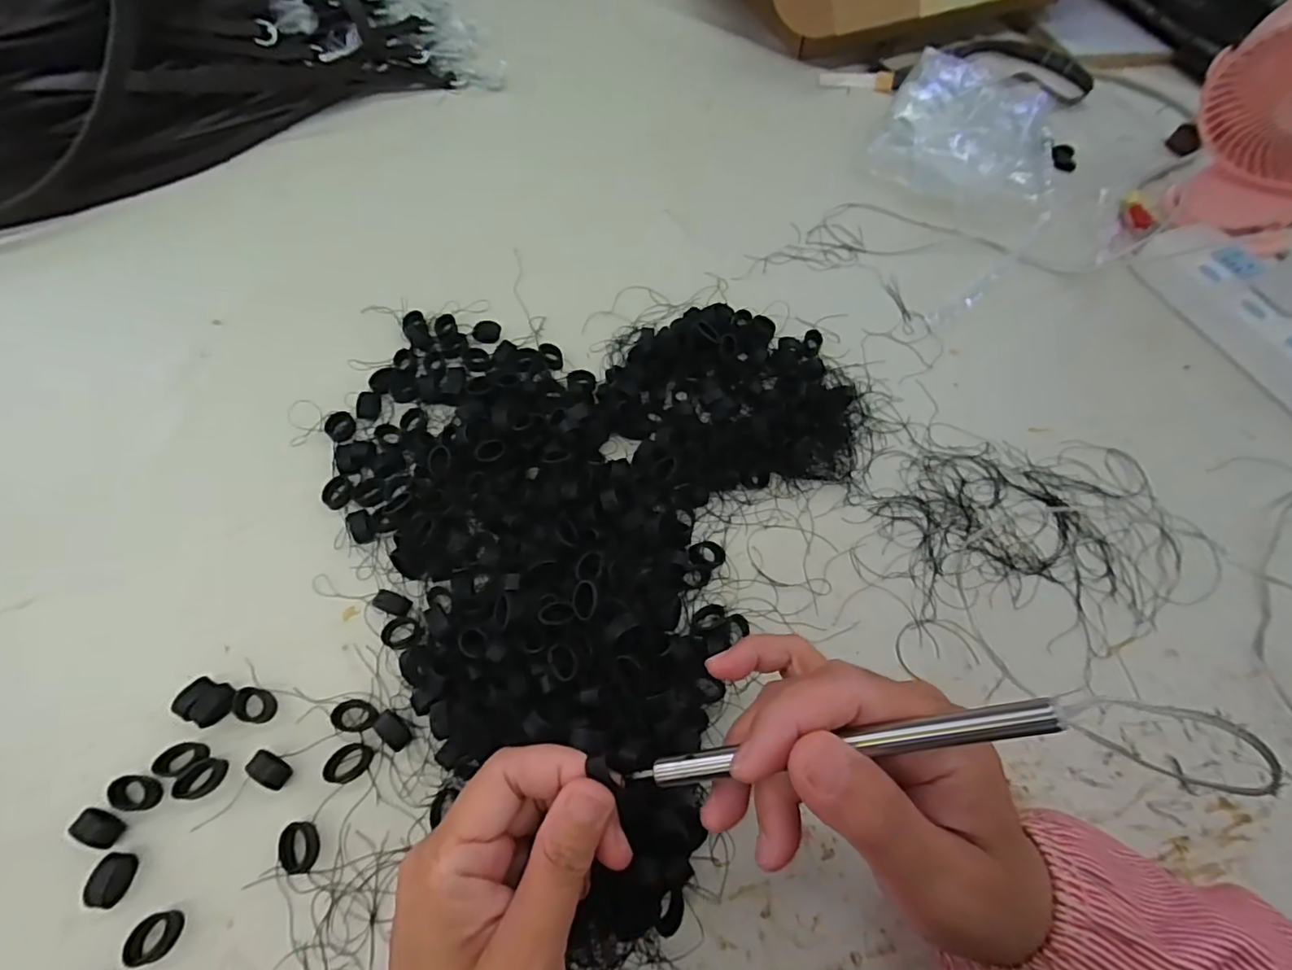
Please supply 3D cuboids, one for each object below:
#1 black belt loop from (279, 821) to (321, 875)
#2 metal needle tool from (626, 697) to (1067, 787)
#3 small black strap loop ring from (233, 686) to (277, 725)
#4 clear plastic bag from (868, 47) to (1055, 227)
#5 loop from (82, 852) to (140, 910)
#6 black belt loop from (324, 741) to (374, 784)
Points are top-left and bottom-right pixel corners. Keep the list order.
[{"bbox_3d":[-0.163,0.171,0.264,0.016,0.007,0.021,-1,62,-4],"label":"black belt loop"},{"bbox_3d":[0.054,0.083,0.176,0.132,0.005,0.009,-21,59,23],"label":"metal needle tool"},{"bbox_3d":[-0.204,0.115,0.292,0.021,0.006,0.016,13,61,4],"label":"small black strap loop ring"},{"bbox_3d":[0.311,-0.332,0.533,0.165,0.047,0.215,25,63,10],"label":"clear plastic bag"},{"bbox_3d":[-0.242,0.178,0.252,0.011,0.012,0.020,15,62,5],"label":"loop"},{"bbox_3d":[-0.150,0.139,0.282,0.022,0.005,0.016,-24,65,-15],"label":"black belt loop"}]

